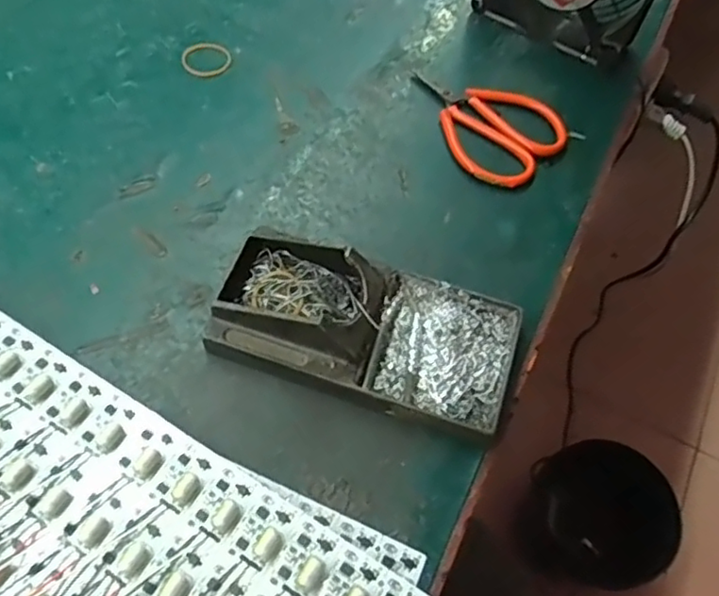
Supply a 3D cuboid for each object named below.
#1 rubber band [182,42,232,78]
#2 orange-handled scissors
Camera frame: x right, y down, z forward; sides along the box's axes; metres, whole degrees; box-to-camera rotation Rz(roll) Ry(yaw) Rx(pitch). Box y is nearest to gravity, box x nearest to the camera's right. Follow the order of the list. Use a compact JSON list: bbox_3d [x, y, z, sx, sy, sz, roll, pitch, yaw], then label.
[{"bbox_3d":[-0.109,-0.171,0.447,0.034,0.004,0.032,-15,62,-10],"label":"rubber band"},{"bbox_3d":[0.082,-0.122,0.424,0.079,0.007,0.111,-39,68,-21],"label":"orange-handled scissors"}]

